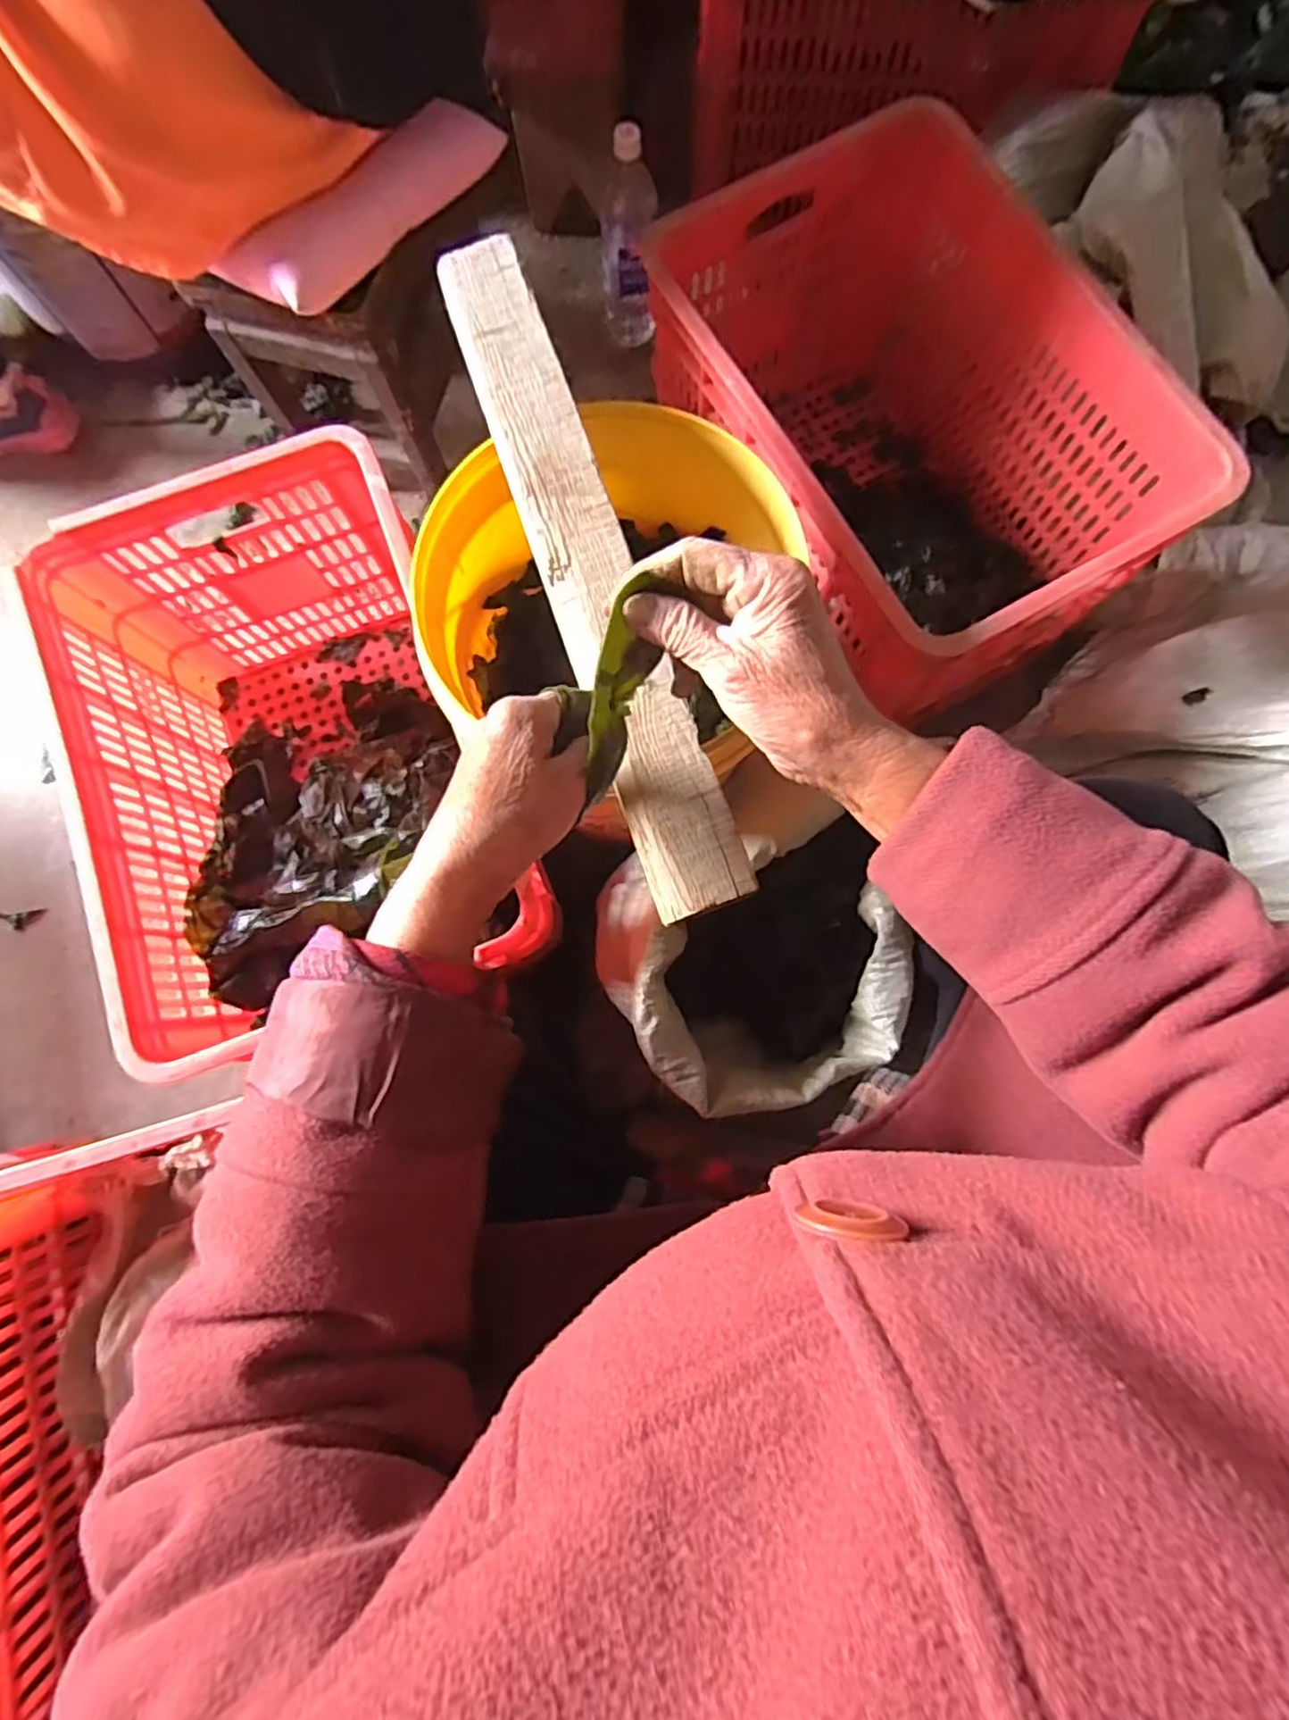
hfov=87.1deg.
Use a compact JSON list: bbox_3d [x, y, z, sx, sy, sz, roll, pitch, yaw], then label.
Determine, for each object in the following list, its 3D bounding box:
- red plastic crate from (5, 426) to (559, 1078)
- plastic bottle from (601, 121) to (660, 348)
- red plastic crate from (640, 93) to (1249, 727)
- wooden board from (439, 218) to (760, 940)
[{"bbox_3d":[-0.330,-0.090,0.732,0.335,0.320,0.499,-20,79,-3],"label":"red plastic crate"},{"bbox_3d":[-0.021,-0.797,0.894,0.071,0.232,0.061,-8,79,-1],"label":"plastic bottle"},{"bbox_3d":[0.271,-0.457,0.788,0.366,0.302,0.537,-29,80,-5],"label":"red plastic crate"},{"bbox_3d":[-0.043,-0.213,0.472,0.062,0.019,0.521,-18,79,-3],"label":"wooden board"}]

